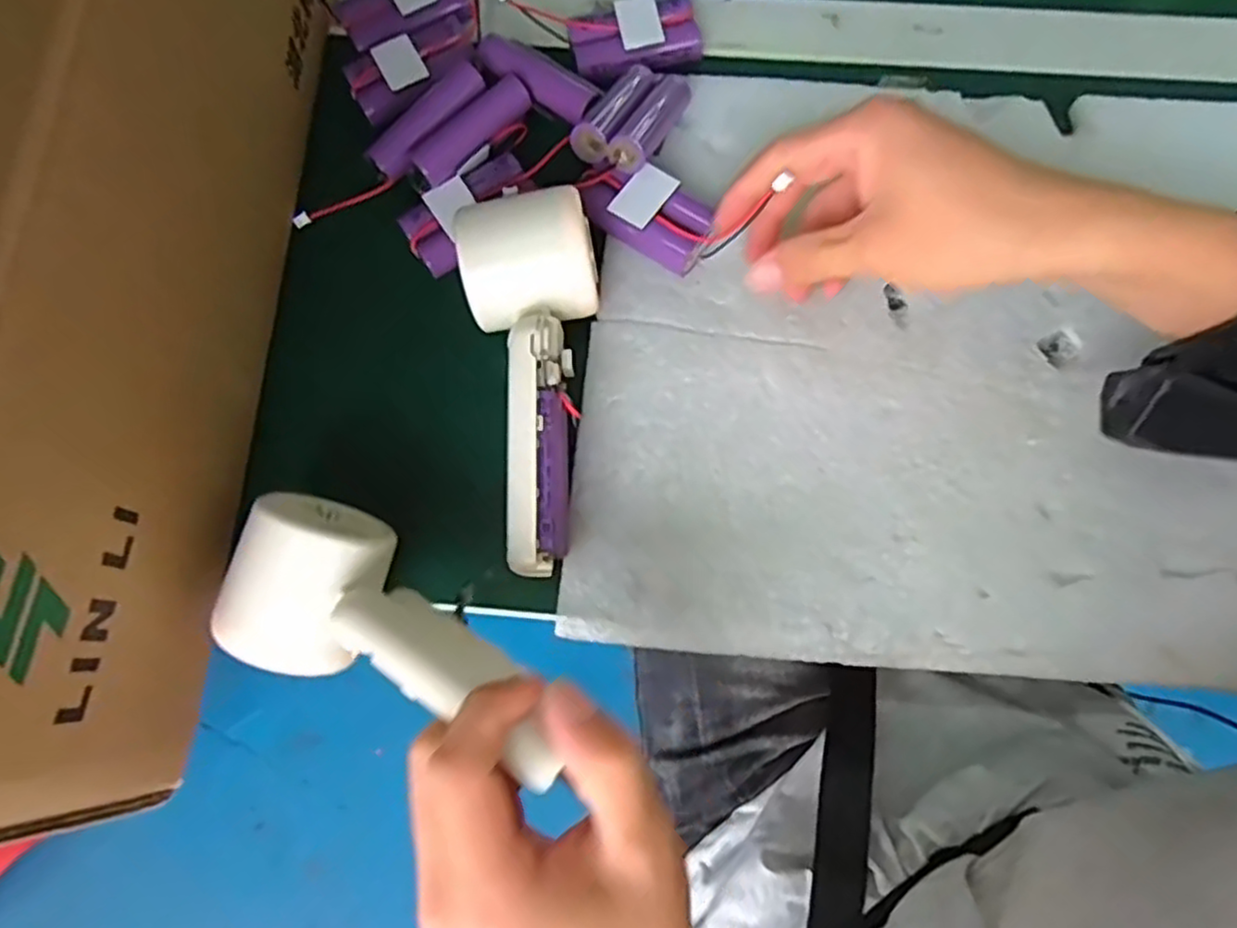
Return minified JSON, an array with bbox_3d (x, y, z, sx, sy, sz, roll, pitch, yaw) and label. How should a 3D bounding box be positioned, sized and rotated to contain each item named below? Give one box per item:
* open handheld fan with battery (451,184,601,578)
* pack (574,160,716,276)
[{"bbox_3d":[-0.029,-0.039,0.310,0.057,0.047,0.159,-11,74,-2],"label":"open handheld fan with battery"},{"bbox_3d":[0.013,-0.116,0.342,0.064,0.025,0.035,36,78,11],"label":"pack"}]

